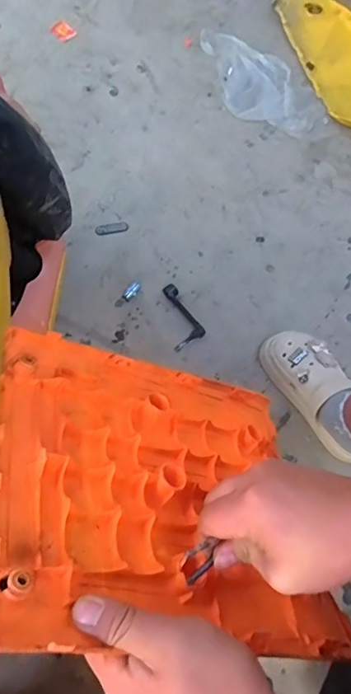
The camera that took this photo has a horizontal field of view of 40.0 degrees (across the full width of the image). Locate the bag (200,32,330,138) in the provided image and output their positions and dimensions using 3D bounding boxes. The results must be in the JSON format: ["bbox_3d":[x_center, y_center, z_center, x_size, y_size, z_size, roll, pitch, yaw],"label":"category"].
[{"bbox_3d":[0.199,-0.646,1.179,0.184,0.021,0.401,-37,75,-13],"label":"bag"}]

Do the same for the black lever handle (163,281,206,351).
[{"bbox_3d":[0.000,-0.062,0.957,0.065,0.022,0.127,-28,73,-11],"label":"black lever handle"}]

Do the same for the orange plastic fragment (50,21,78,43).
[{"bbox_3d":[-0.286,-0.809,1.234,0.052,0.005,0.060,-41,76,-14],"label":"orange plastic fragment"}]

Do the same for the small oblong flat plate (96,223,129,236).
[{"bbox_3d":[-0.137,-0.256,1.041,0.070,0.005,0.021,-11,70,-5],"label":"small oblong flat plate"}]

